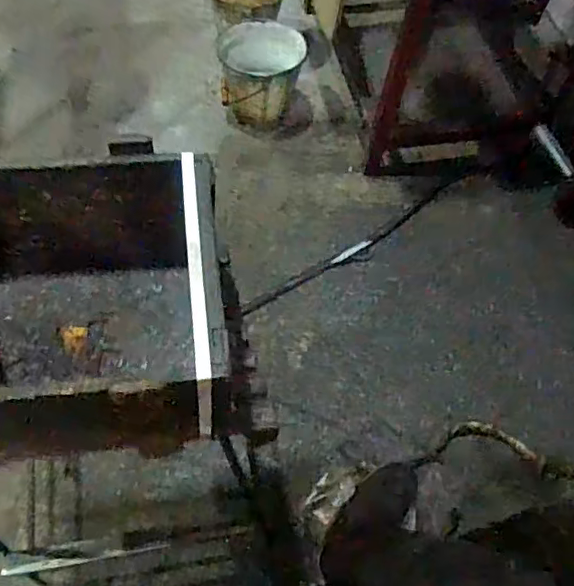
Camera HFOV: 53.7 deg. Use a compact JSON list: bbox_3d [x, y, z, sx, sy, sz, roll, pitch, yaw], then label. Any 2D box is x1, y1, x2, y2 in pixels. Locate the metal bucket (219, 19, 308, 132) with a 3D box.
[{"bbox_3d":[-0.074,-0.631,1.668,0.237,0.228,0.235,2,61,-4],"label":"metal bucket"}]

